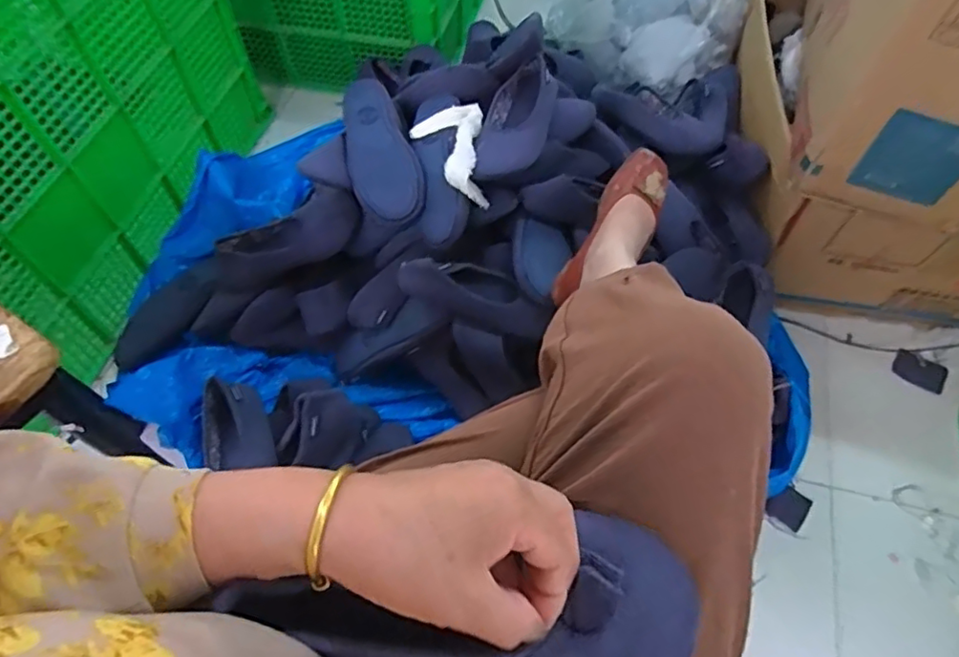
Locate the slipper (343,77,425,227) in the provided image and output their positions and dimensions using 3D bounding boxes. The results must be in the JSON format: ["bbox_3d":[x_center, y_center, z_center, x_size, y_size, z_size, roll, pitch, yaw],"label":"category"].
[{"bbox_3d":[-0.155,-0.266,0.907,0.097,0.080,0.237,-17,79,-9],"label":"slipper"}]

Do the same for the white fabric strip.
[{"bbox_3d":[-0.046,-0.258,0.881,0.107,0.060,0.160,-4,59,-2],"label":"white fabric strip"}]

